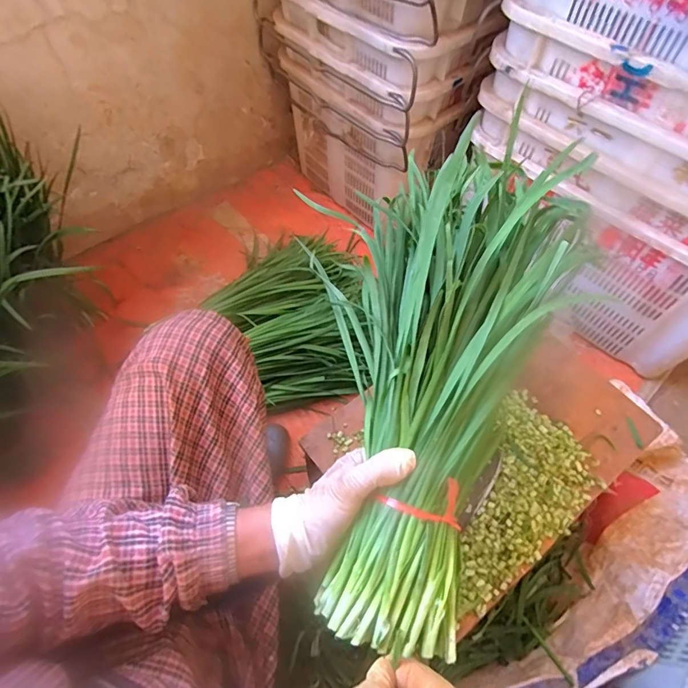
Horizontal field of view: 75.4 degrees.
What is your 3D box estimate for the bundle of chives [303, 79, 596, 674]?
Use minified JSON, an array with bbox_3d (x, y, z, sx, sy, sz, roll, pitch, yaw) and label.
[{"bbox_3d":[0.072,0.018,0.398,0.204,0.117,0.440,13,76,5],"label":"bundle of chives"}]

